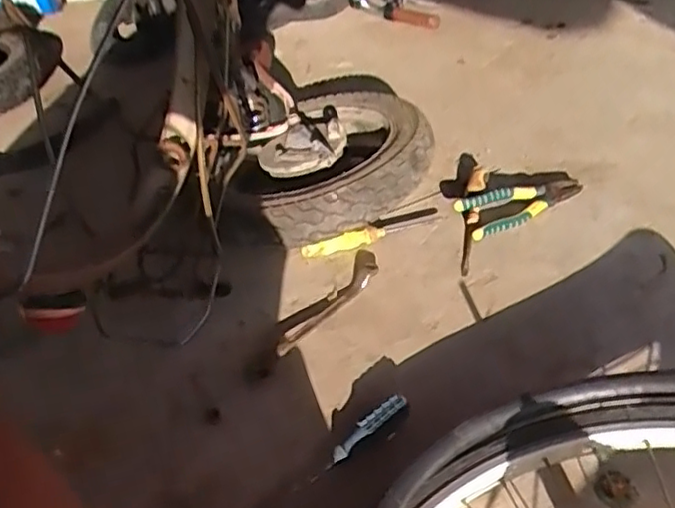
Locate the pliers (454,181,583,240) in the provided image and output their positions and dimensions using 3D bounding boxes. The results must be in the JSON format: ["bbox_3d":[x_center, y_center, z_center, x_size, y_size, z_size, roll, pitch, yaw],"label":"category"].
[{"bbox_3d":[0.268,-0.073,0.941,0.190,0.023,0.064,-17,42,-13],"label":"pliers"}]

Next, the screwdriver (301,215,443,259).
[{"bbox_3d":[0.049,-0.030,0.919,0.205,0.025,0.019,-17,42,-13],"label":"screwdriver"}]

